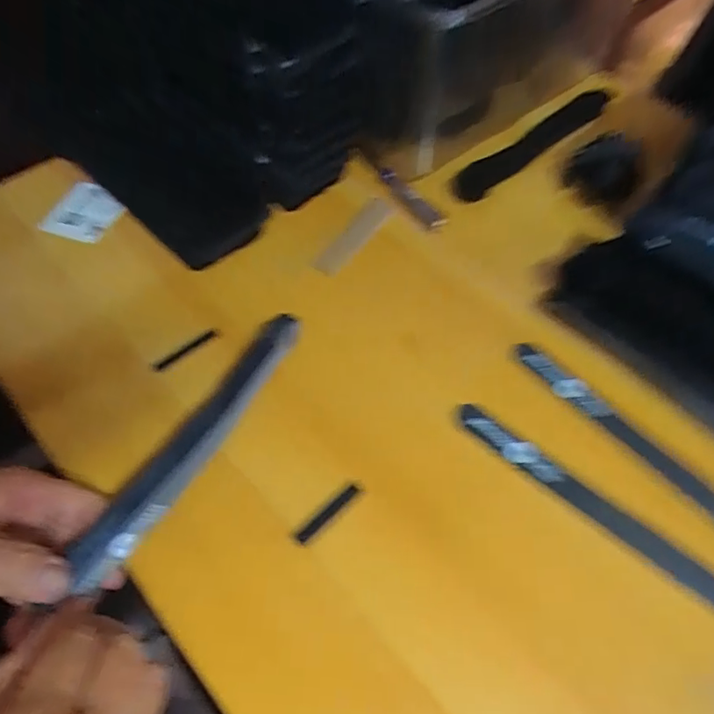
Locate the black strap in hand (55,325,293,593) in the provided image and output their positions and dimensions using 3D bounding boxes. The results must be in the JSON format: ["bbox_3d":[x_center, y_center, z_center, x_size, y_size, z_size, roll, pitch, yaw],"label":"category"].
[{"bbox_3d":[-0.087,0.042,0.290,0.023,0.015,0.179,28,61,15],"label":"black strap in hand"}]

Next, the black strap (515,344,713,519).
[{"bbox_3d":[0.184,0.059,0.319,0.020,0.010,0.205,-39,67,-22],"label":"black strap"}]

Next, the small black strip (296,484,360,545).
[{"bbox_3d":[-0.016,0.088,0.295,0.008,0.004,0.044,41,66,21],"label":"small black strip"}]

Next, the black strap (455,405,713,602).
[{"bbox_3d":[0.142,0.091,0.298,0.200,0.012,0.022,36,64,18],"label":"black strap"}]

